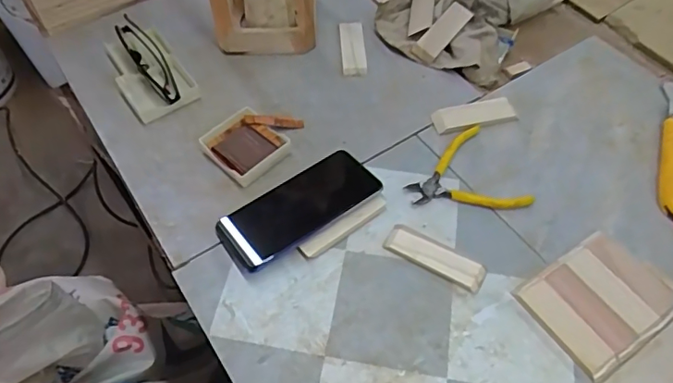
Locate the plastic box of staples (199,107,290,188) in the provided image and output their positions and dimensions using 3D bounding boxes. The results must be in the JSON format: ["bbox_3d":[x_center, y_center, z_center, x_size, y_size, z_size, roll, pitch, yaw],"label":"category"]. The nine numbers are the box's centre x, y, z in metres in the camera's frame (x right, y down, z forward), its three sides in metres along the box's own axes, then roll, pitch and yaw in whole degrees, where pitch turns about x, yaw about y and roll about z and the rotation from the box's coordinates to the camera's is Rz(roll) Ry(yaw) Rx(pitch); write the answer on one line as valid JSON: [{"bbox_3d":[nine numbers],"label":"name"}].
[{"bbox_3d":[-0.101,-0.049,0.571,0.076,0.021,0.069,39,65,24],"label":"plastic box of staples"}]

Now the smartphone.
[{"bbox_3d":[-0.036,0.017,0.535,0.161,0.013,0.071,-31,60,-18],"label":"smartphone"}]

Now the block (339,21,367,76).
[{"bbox_3d":[0.021,-0.185,0.670,0.031,0.013,0.098,-3,56,0],"label":"block"}]

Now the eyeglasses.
[{"bbox_3d":[-0.227,-0.163,0.632,0.037,0.034,0.150,-30,60,-17],"label":"eyeglasses"}]

